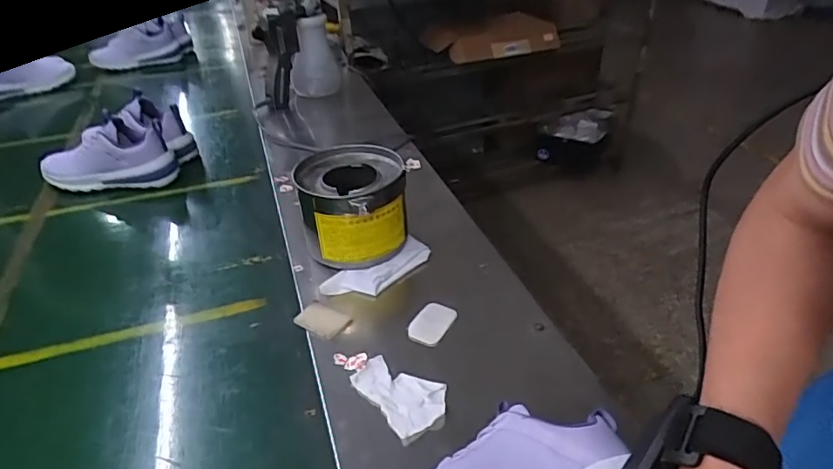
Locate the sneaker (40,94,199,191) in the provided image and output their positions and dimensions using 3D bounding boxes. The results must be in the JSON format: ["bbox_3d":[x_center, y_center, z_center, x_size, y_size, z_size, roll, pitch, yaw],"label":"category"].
[{"bbox_3d":[-0.532,-0.156,0.952,0.249,0.134,0.111,-12,34,-15],"label":"sneaker"}]

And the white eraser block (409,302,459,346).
[{"bbox_3d":[0.018,0.101,0.611,0.039,0.011,0.061,18,40,26],"label":"white eraser block"}]

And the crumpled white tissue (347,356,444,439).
[{"bbox_3d":[-0.015,0.153,0.527,0.062,0.004,0.098,-26,42,-31],"label":"crumpled white tissue"}]

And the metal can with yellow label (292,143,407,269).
[{"bbox_3d":[-0.082,-0.035,0.710,0.130,0.114,0.141,-1,37,1],"label":"metal can with yellow label"}]

